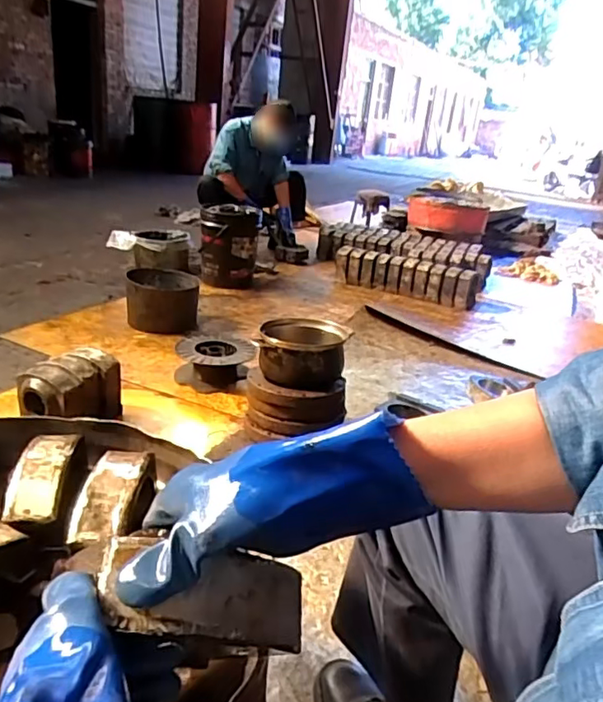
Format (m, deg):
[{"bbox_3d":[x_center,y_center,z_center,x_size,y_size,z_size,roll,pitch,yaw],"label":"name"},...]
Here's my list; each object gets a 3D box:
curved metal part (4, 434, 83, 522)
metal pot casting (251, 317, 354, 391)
[{"bbox_3d":[-0.328,0.153,0.727,0.064,0.030,0.156,4,23,-8],"label":"curved metal part"},{"bbox_3d":[0.002,0.013,1.545,0.226,0.146,0.231,11,23,9],"label":"metal pot casting"}]

